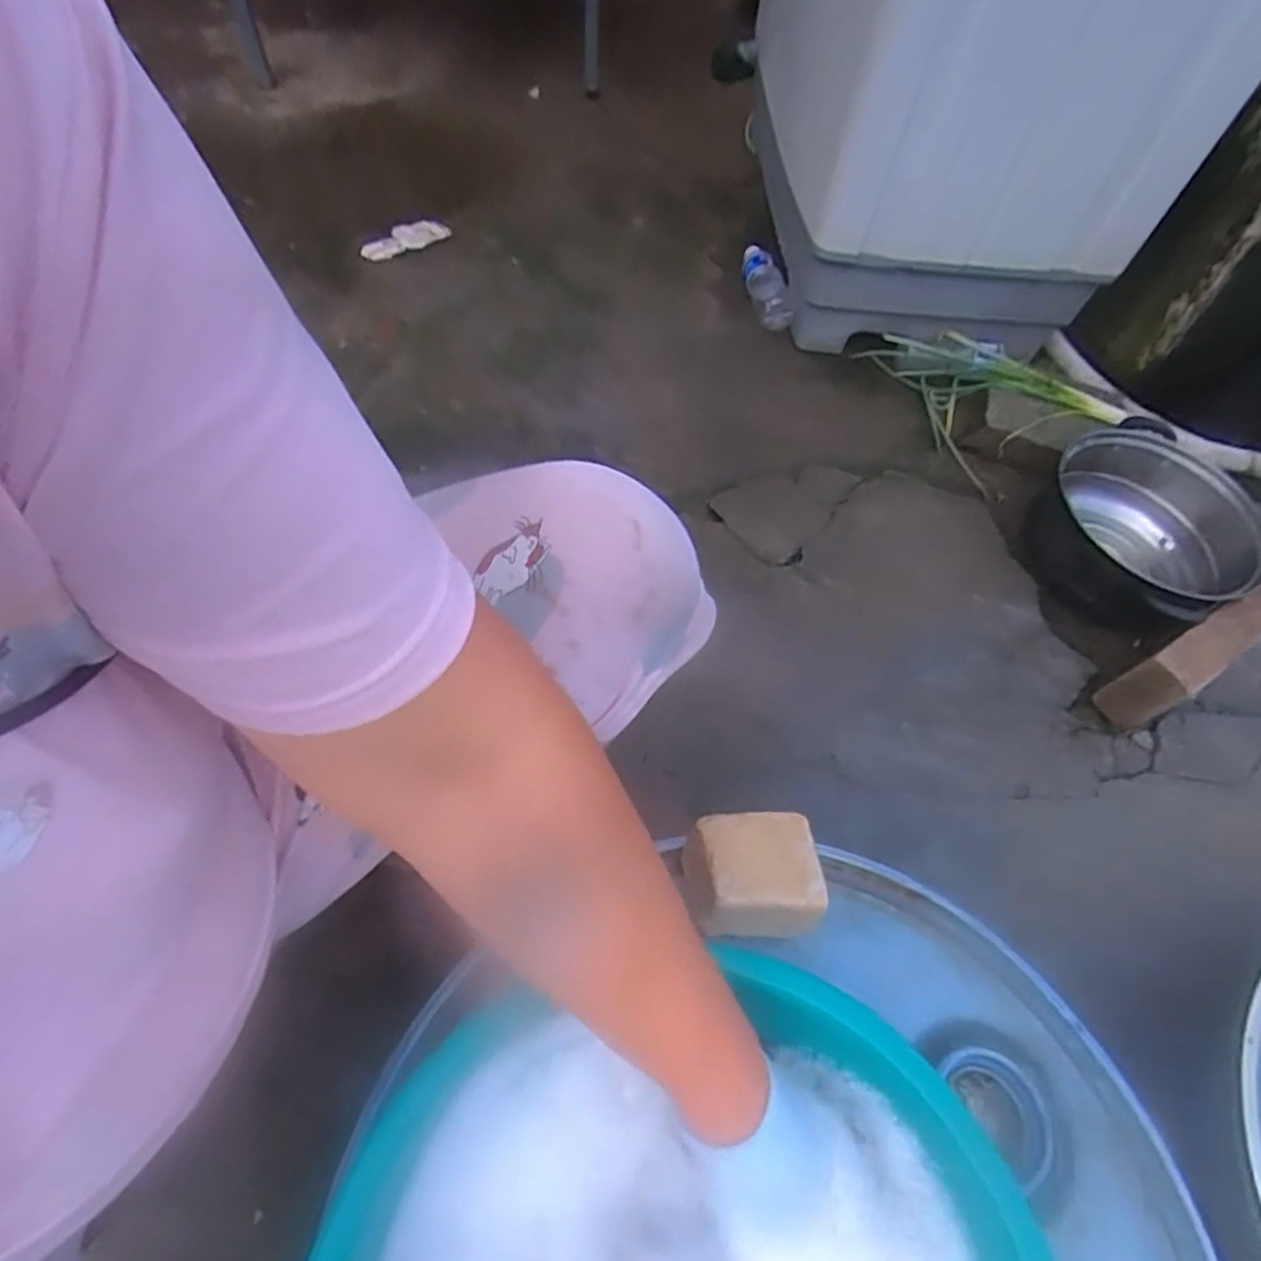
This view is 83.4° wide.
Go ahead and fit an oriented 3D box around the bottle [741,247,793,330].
[{"bbox_3d":[0.243,-0.627,1.286,0.053,0.058,0.208,-4,57,-7],"label":"bottle"}]

